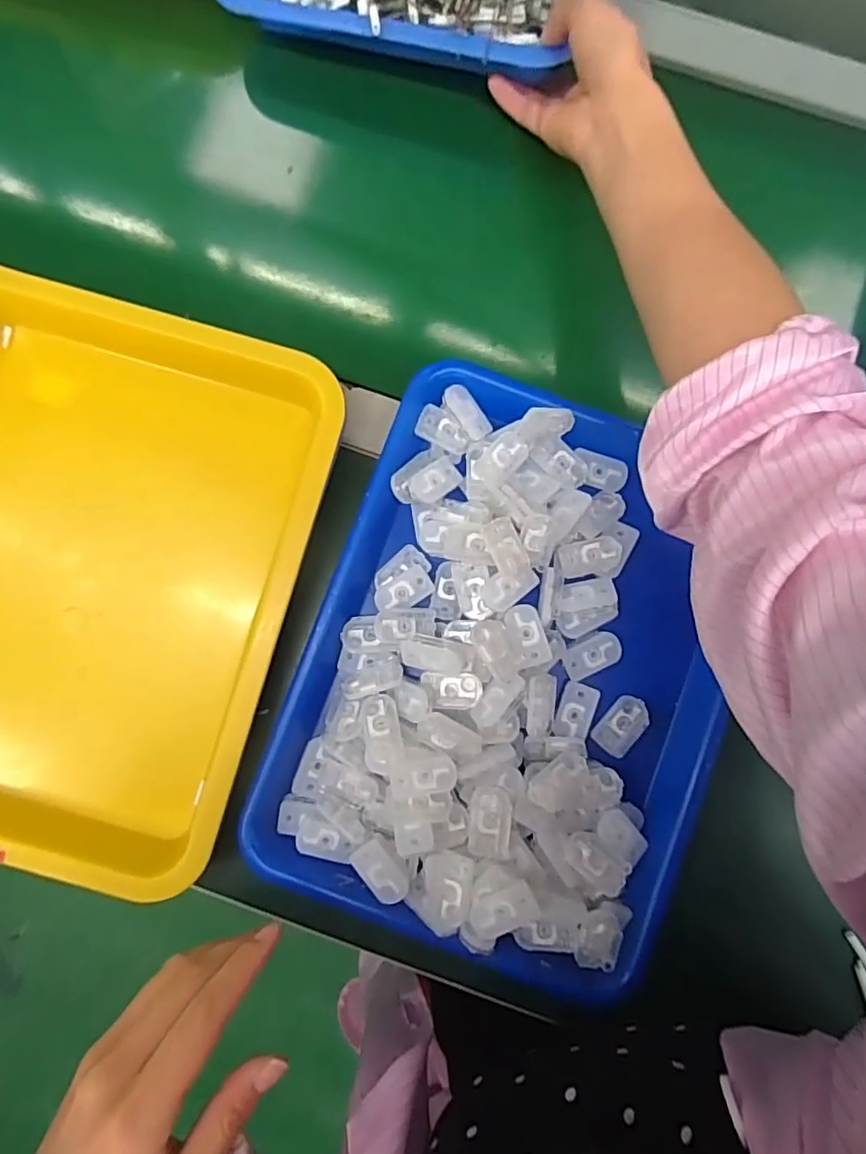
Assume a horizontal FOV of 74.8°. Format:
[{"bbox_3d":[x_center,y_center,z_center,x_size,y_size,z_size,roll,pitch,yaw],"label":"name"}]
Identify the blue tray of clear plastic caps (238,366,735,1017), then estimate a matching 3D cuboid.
[{"bbox_3d":[0.050,0.054,0.343,0.245,0.050,0.330,19,87,3],"label":"blue tray of clear plastic caps"}]

